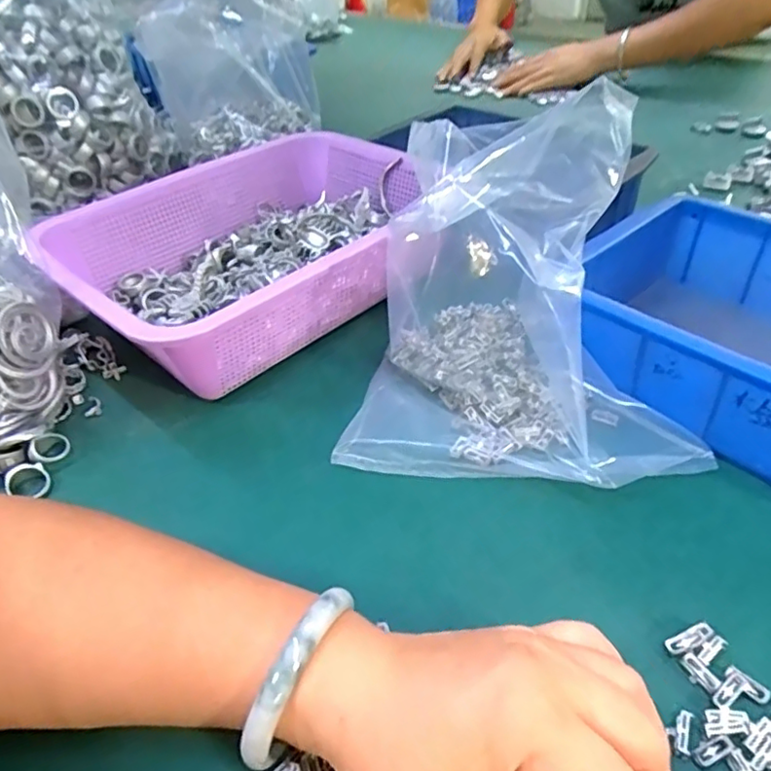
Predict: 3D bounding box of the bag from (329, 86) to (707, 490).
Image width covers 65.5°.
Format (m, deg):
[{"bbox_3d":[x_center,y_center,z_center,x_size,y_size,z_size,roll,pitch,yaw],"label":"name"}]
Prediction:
[{"bbox_3d":[0.075,-0.058,0.359,0.205,0.148,0.182,-1,41,5],"label":"bag"}]

